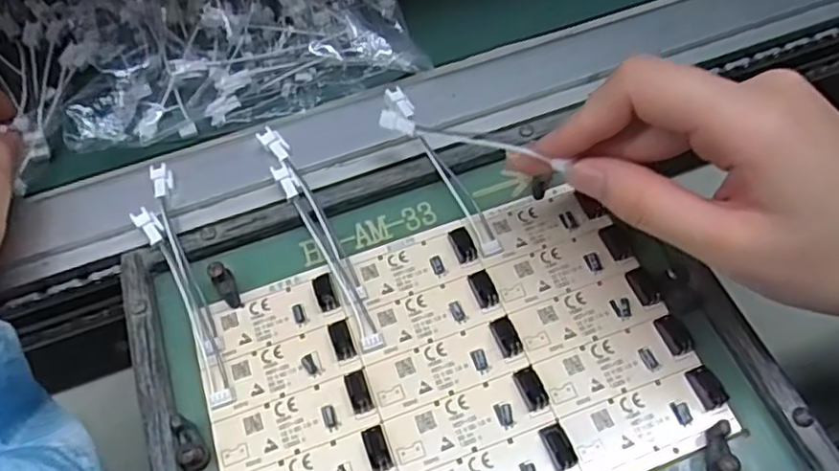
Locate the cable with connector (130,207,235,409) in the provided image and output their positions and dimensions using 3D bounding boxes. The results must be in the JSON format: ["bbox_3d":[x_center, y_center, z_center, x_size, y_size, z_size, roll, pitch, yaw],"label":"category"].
[{"bbox_3d":[-0.103,0.029,0.279,0.010,0.016,0.095,-26,63,-13],"label":"cable with connector"}]

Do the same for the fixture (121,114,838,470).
[{"bbox_3d":[0.011,0.055,0.263,0.232,0.016,0.198,-19,62,-9],"label":"fixture"}]

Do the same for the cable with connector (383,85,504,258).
[{"bbox_3d":[0.011,-0.033,0.308,0.011,0.016,0.097,-27,63,-13],"label":"cable with connector"}]

